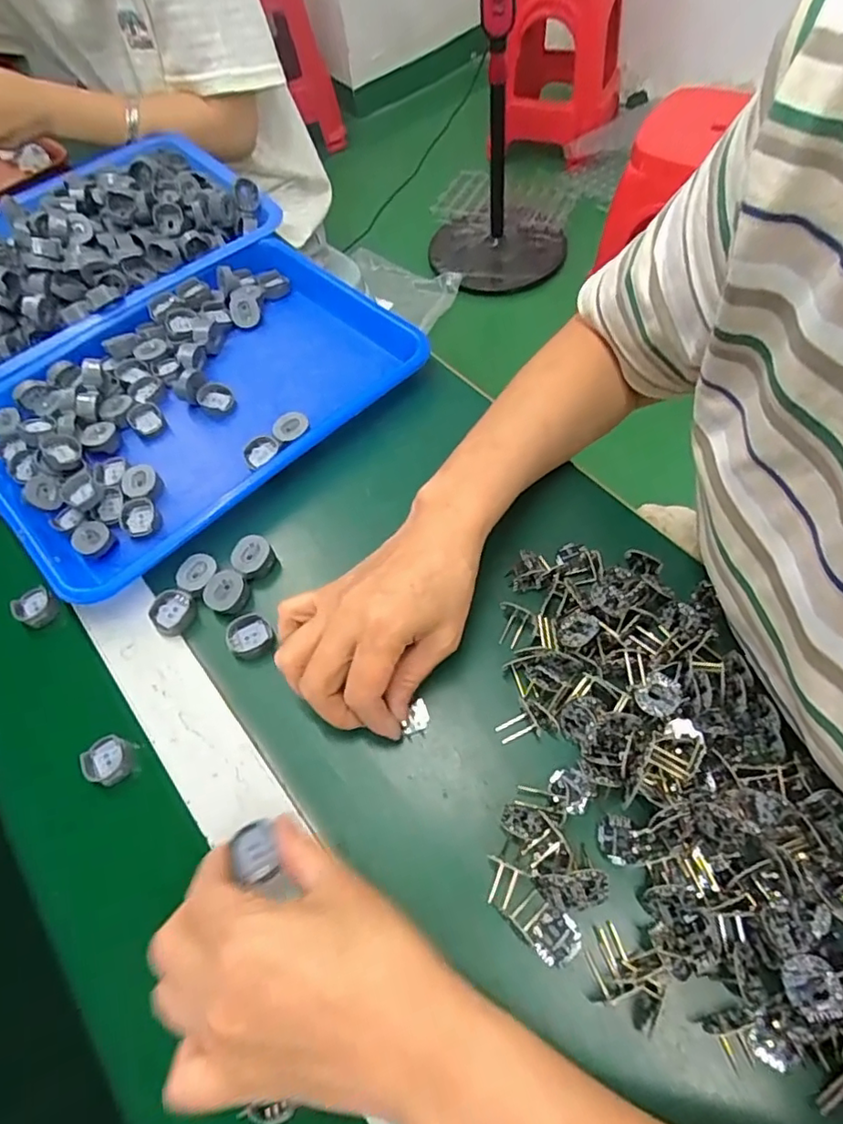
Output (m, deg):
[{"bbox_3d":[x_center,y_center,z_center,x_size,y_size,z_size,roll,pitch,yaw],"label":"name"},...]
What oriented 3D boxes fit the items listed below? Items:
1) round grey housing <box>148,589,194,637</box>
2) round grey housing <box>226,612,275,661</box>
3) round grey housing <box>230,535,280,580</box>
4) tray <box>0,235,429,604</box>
[{"bbox_3d":[-0.170,0.033,0.399,0.031,0.008,0.029,-3,60,5],"label":"round grey housing"},{"bbox_3d":[-0.114,0.049,0.389,0.030,0.007,0.029,-3,60,5],"label":"round grey housing"},{"bbox_3d":[-0.119,-0.003,0.415,0.028,0.017,0.026,-3,60,5],"label":"round grey housing"},{"bbox_3d":[-0.186,-0.144,0.486,0.335,0.031,0.248,-40,64,-16],"label":"tray"}]

